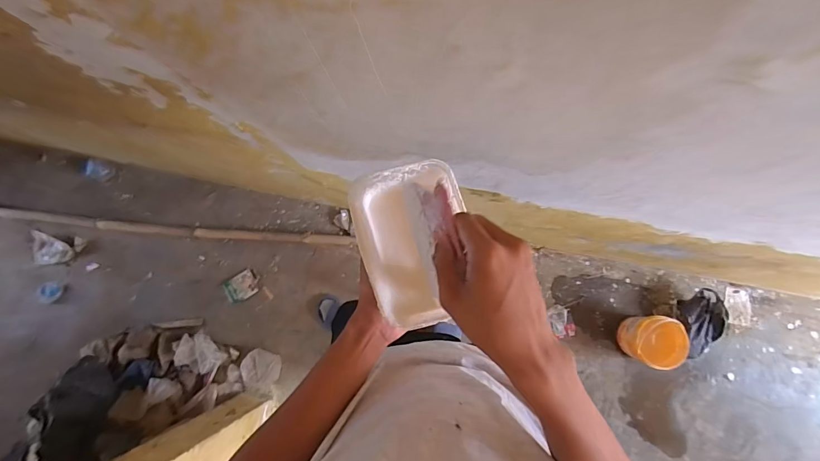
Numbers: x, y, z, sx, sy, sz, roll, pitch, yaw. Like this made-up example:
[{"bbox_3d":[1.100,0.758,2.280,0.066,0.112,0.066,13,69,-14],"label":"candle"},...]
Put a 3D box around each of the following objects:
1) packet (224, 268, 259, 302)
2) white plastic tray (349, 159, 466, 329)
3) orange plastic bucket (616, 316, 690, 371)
[{"bbox_3d":[-0.626,0.211,1.473,0.120,0.011,0.094,-30,79,-2],"label":"packet"},{"bbox_3d":[0.007,0.016,0.439,0.114,0.044,0.167,-15,82,1],"label":"white plastic tray"},{"bbox_3d":[0.784,0.355,1.283,0.148,0.164,0.155,-1,80,3],"label":"orange plastic bucket"}]

